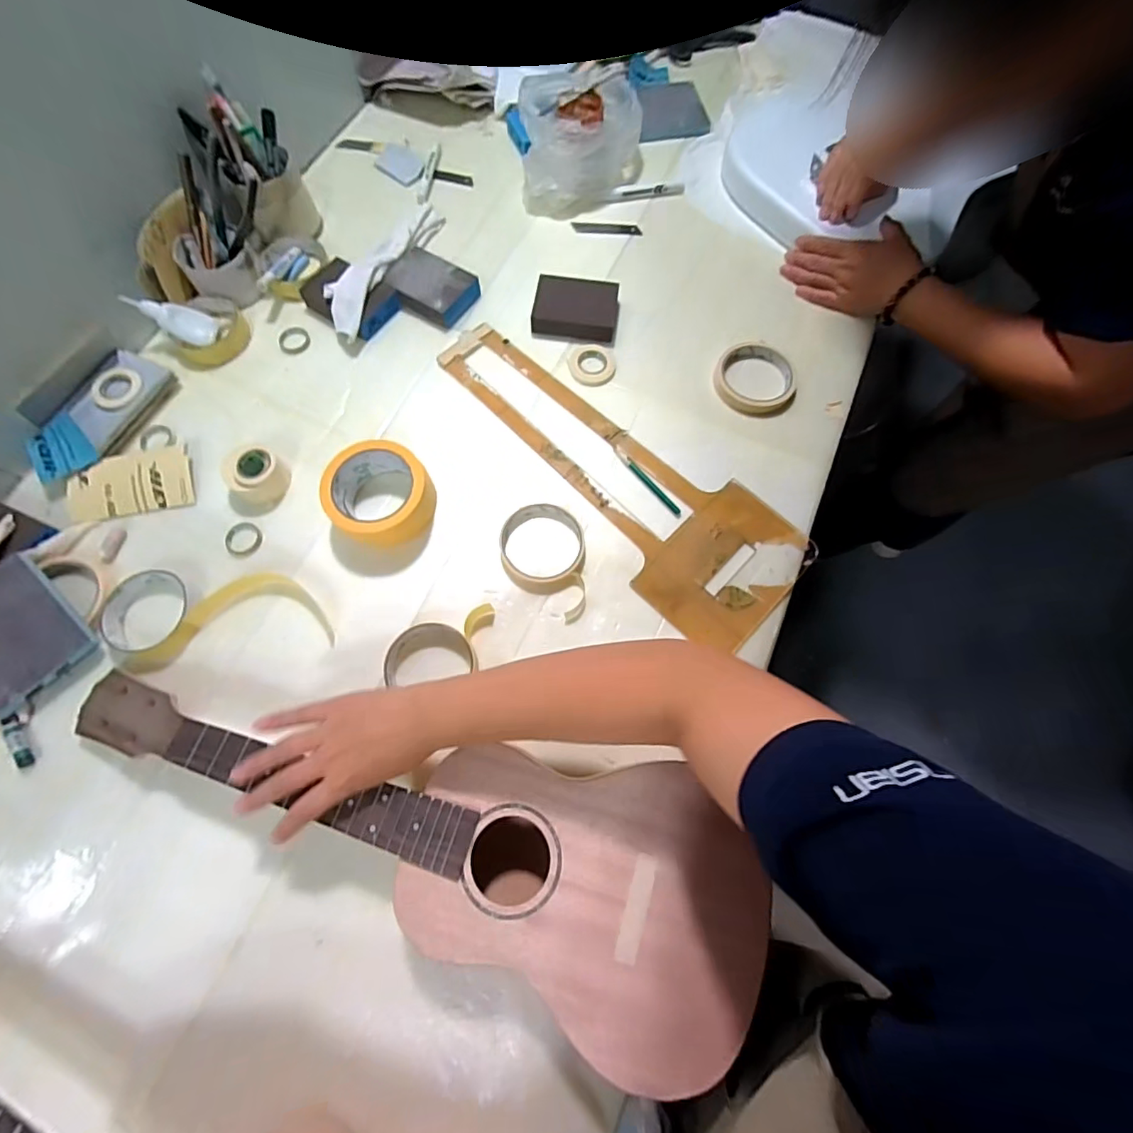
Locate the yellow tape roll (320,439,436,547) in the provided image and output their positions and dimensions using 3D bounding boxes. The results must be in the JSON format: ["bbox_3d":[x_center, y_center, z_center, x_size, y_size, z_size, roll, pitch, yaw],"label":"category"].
[{"bbox_3d":[-0.186,-0.072,0.525,0.098,0.054,0.093,1,71,-2],"label":"yellow tape roll"}]

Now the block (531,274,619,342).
[{"bbox_3d":[0.011,-0.308,0.628,0.098,0.024,0.068,4,71,0],"label":"block"}]

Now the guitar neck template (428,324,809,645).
[{"bbox_3d":[0.045,-0.112,0.569,0.450,0.009,0.163,44,75,12],"label":"guitar neck template"}]

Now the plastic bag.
[{"bbox_3d":[0.024,-0.539,0.675,0.160,0.084,0.126,-6,72,-4],"label":"plastic bag"}]

